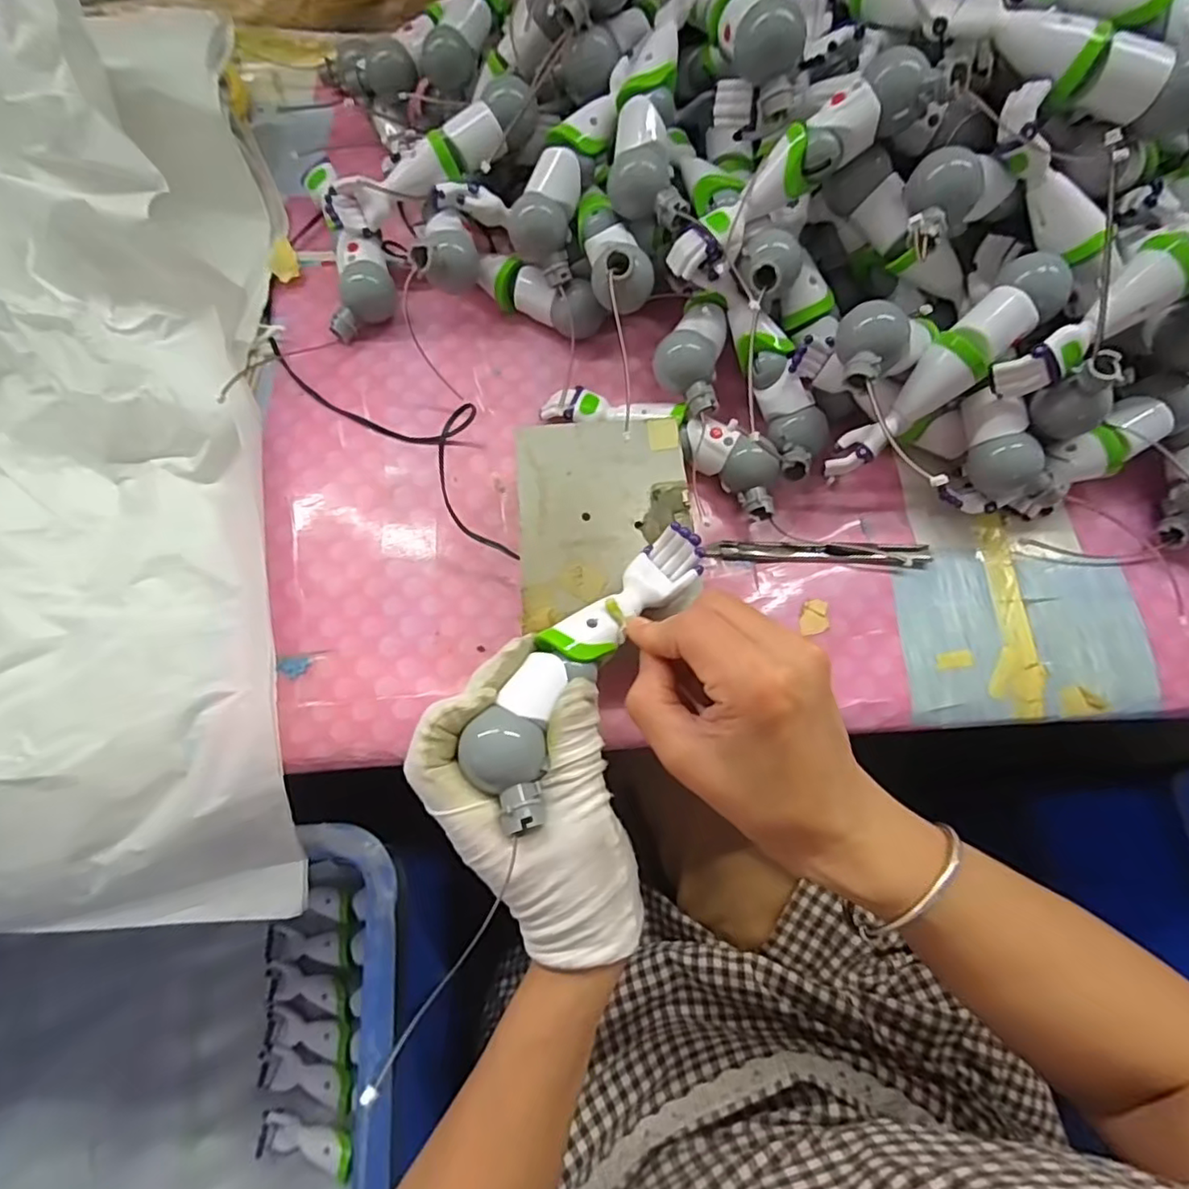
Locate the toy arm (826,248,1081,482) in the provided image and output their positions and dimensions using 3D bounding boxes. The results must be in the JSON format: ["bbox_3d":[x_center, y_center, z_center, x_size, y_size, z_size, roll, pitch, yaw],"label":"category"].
[{"bbox_3d":[0.190,-0.120,0.347,0.148,0.029,0.030,-45,81,20],"label":"toy arm"}]

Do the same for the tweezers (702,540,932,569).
[{"bbox_3d":[0.135,-0.026,0.376,0.133,0.011,0.014,2,70,1],"label":"tweezers"}]

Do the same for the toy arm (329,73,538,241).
[{"bbox_3d":[-0.104,-0.276,0.397,0.144,0.031,0.039,-26,79,7],"label":"toy arm"}]

